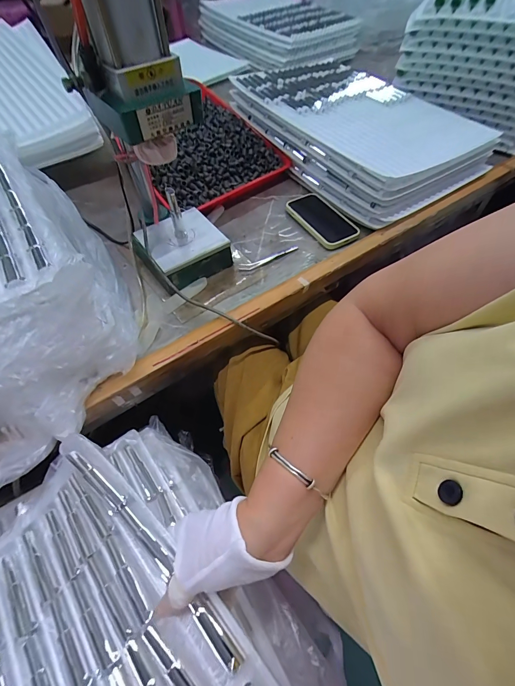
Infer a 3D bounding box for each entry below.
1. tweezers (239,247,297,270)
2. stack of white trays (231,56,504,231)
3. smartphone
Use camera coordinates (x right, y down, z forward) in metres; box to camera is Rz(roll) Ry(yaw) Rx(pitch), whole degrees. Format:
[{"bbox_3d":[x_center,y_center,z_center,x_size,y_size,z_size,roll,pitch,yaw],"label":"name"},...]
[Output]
[{"bbox_3d":[0.022,-0.154,0.584,0.119,0.004,0.026,-25,60,-15],"label":"tweezers"},{"bbox_3d":[0.232,-0.477,0.724,0.385,0.117,0.485,-33,63,-19],"label":"stack of white trays"},{"bbox_3d":[0.121,-0.241,0.631,0.085,0.017,0.166,-28,61,-17],"label":"smartphone"}]

